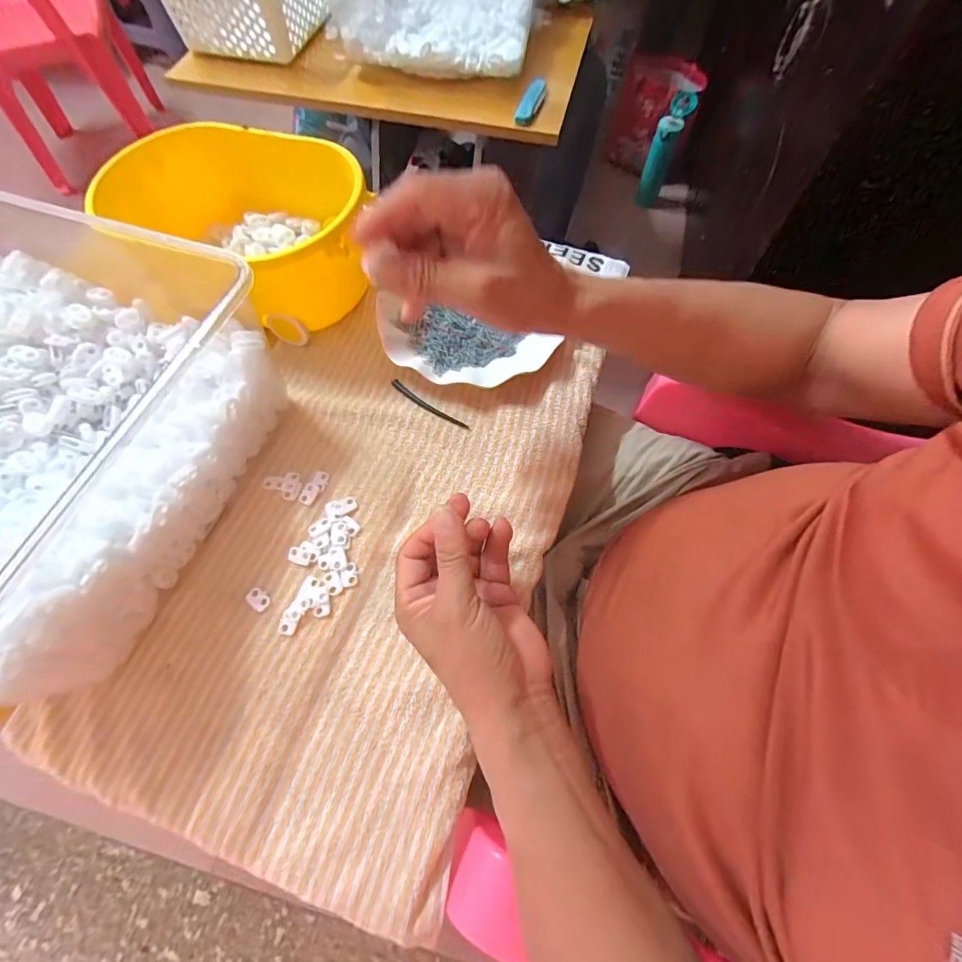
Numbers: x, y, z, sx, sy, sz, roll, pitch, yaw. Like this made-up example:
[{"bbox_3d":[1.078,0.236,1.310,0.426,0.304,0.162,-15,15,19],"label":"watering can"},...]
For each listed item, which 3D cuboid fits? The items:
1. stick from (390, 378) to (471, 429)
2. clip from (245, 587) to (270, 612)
[{"bbox_3d":[-0.049,-0.070,0.407,0.085,0.008,0.010,33,69,14],"label":"stick"},{"bbox_3d":[-0.171,0.090,0.336,0.020,0.004,0.013,32,69,14],"label":"clip"}]

